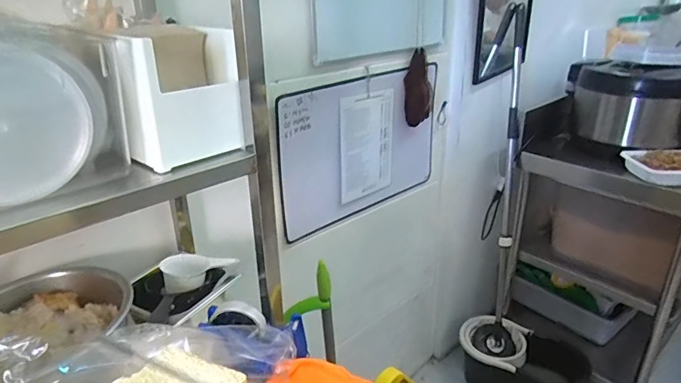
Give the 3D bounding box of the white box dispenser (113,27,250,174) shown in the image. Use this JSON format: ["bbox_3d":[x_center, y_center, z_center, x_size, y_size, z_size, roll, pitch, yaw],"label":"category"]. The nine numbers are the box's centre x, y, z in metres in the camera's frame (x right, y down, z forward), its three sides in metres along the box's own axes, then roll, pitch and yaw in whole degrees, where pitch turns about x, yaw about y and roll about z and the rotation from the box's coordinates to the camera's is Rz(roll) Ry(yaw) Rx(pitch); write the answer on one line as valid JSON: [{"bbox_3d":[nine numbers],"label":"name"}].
[{"bbox_3d":[-0.204,-0.128,0.597,0.144,0.144,0.142,-11,26,-21],"label":"white box dispenser"}]

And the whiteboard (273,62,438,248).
[{"bbox_3d":[0.070,-0.123,1.276,0.595,0.391,0.029,-18,29,-33],"label":"whiteboard"}]

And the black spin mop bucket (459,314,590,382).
[{"bbox_3d":[0.653,0.647,1.681,0.431,0.237,0.220,12,27,28],"label":"black spin mop bucket"}]

